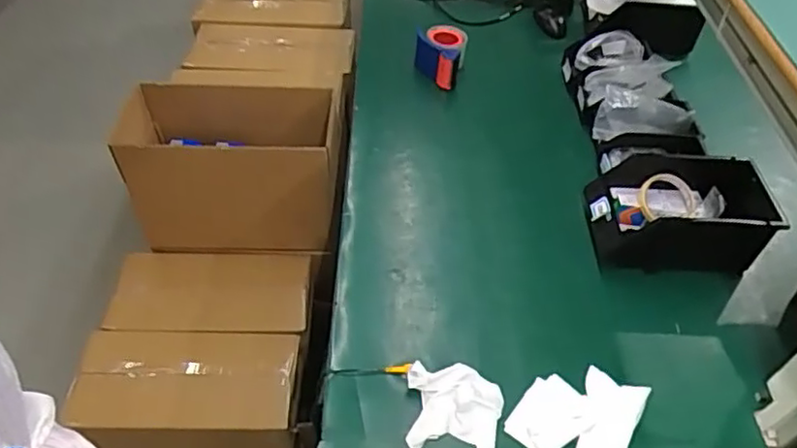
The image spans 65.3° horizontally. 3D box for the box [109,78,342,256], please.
[{"bbox_3d":[-0.369,-0.126,1.383,0.458,0.275,0.232,3,47,1],"label":"box"}]

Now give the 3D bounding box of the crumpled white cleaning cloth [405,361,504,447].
[{"bbox_3d":[0.071,0.231,0.789,0.116,0.017,0.107,3,48,0],"label":"crumpled white cleaning cloth"}]

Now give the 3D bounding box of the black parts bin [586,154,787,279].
[{"bbox_3d":[0.443,-0.018,0.992,0.269,0.107,0.166,2,48,-1],"label":"black parts bin"}]

